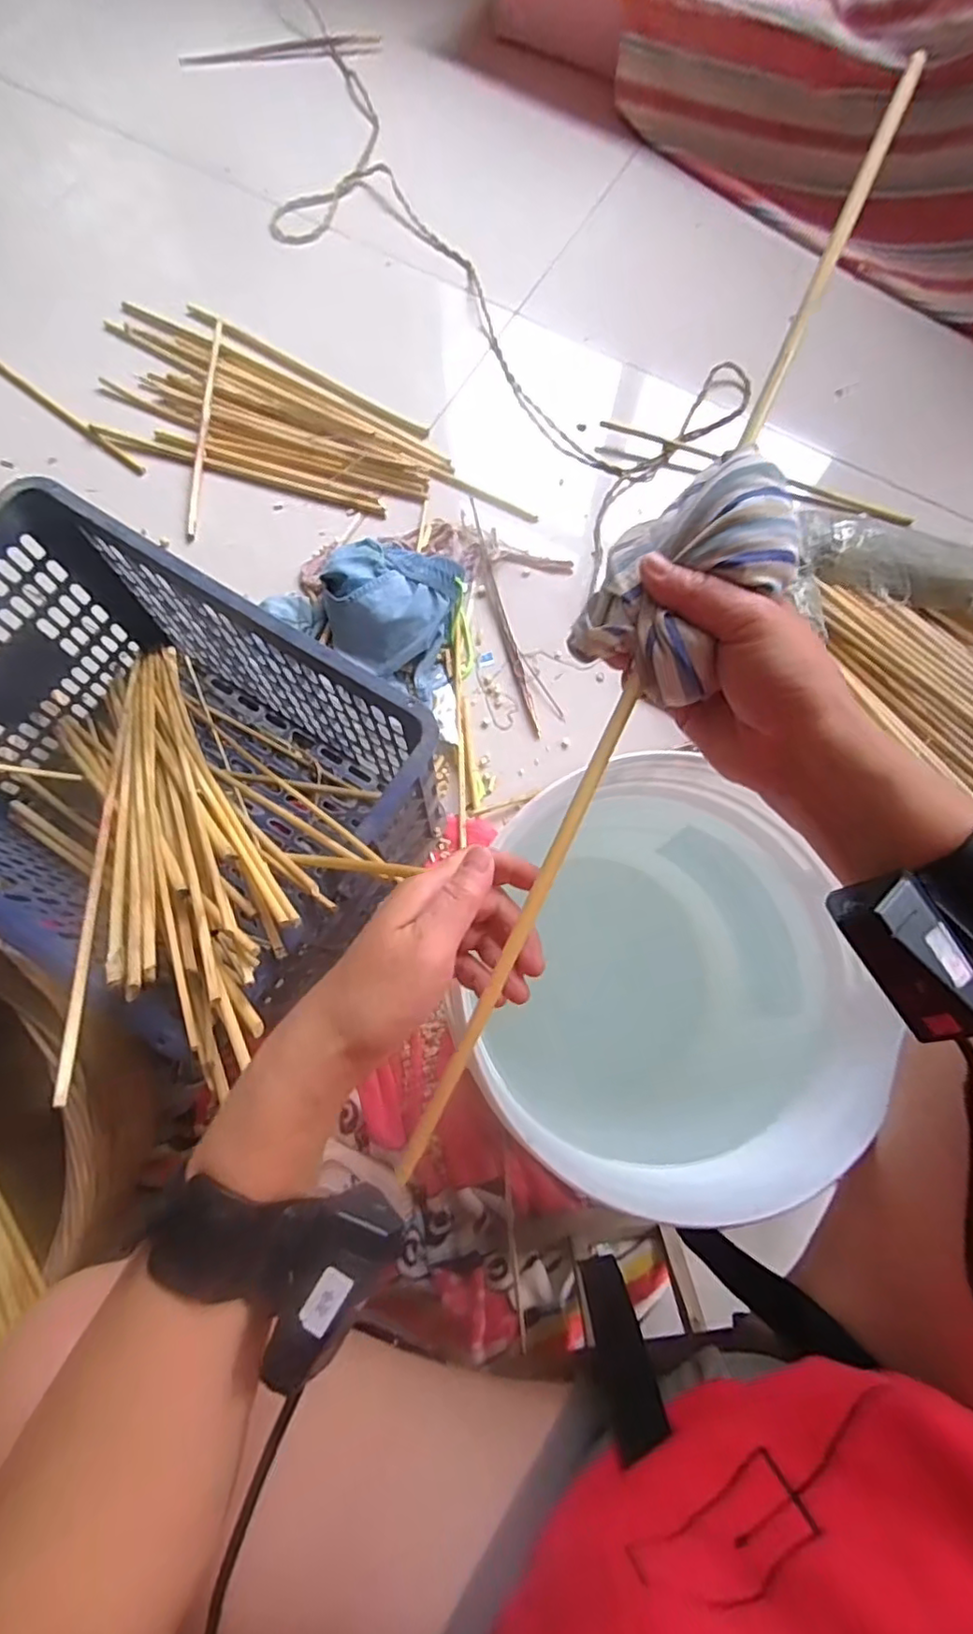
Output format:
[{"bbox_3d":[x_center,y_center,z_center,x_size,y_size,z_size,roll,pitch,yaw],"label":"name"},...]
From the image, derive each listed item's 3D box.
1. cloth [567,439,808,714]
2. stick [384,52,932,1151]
[{"bbox_3d":[0.096,-0.114,0.294,0.075,0.055,0.105,30,77,6],"label":"cloth"},{"bbox_3d":[0.088,-0.098,0.306,0.014,0.010,0.589,25,89,5],"label":"stick"}]

